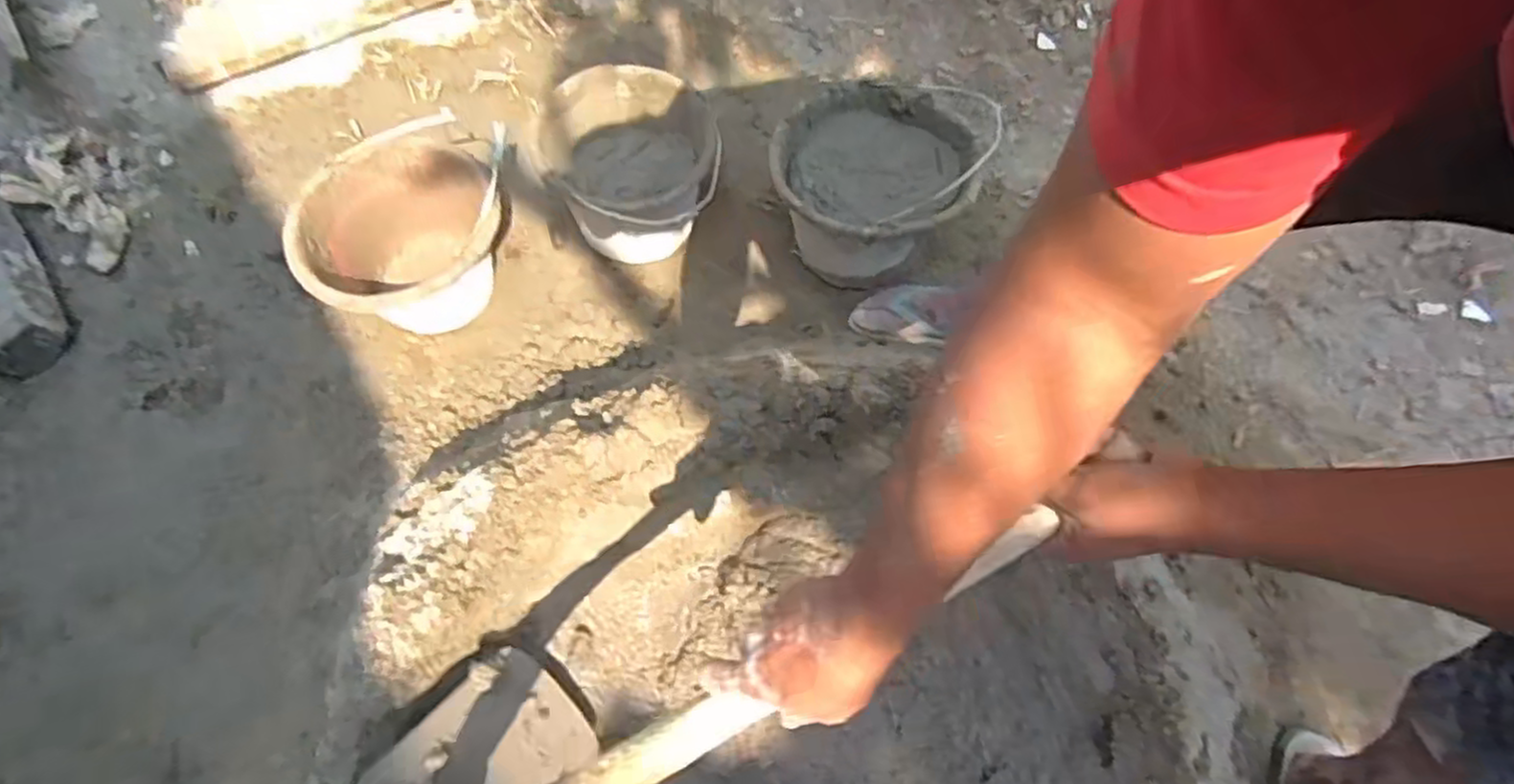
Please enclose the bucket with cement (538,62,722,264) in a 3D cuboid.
[{"bbox_3d":[-0.182,-0.349,1.187,0.241,0.176,0.289,-17,65,-8],"label":"bucket with cement"}]

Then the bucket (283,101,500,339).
[{"bbox_3d":[-0.519,-0.229,1.164,0.282,0.242,0.318,29,67,14],"label":"bucket"}]

